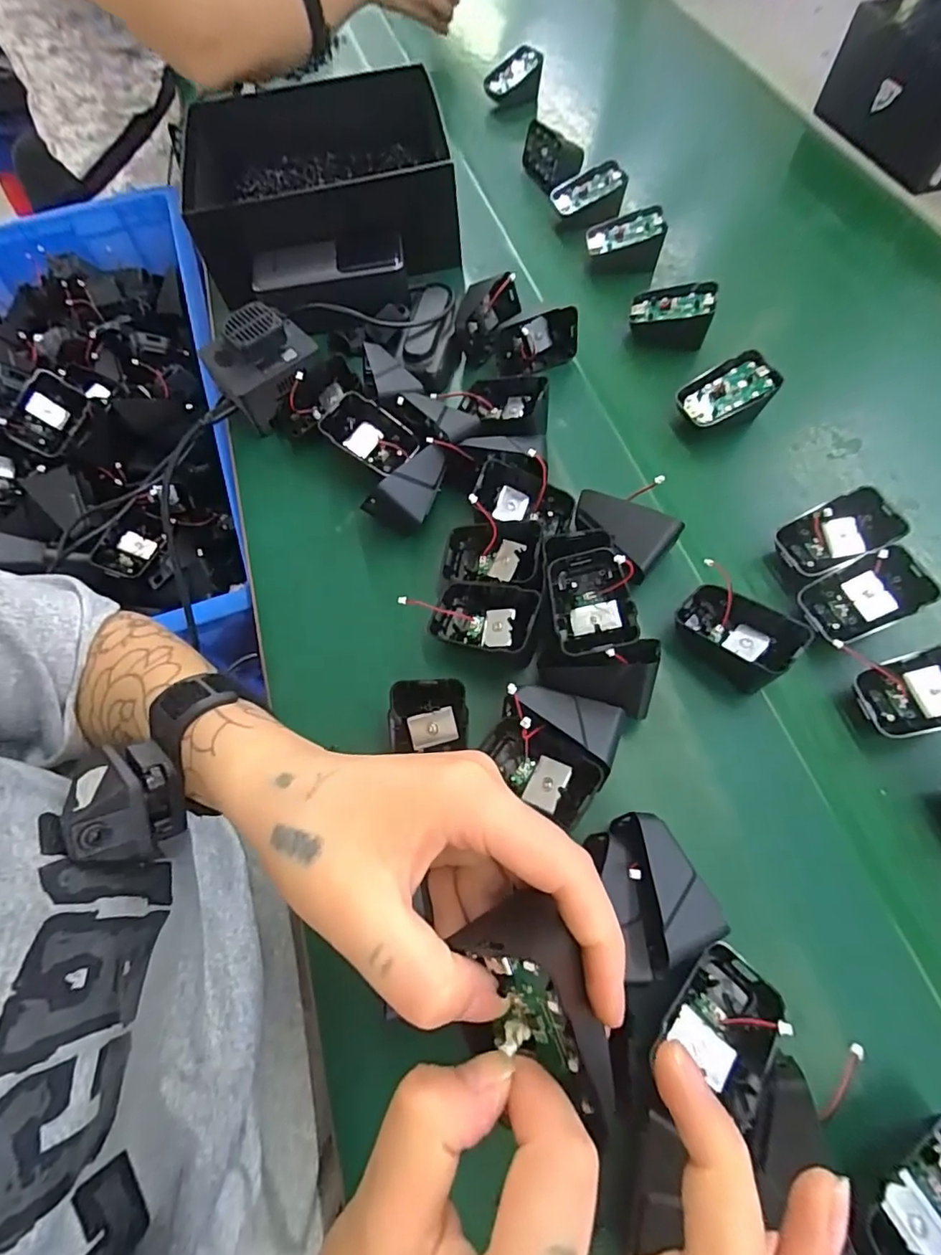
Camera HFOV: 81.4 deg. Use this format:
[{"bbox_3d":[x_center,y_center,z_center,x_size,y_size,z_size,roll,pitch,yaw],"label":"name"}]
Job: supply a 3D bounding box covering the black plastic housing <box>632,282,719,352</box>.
[{"bbox_3d":[0.172,-0.269,0.473,0.064,0.045,0.035,11,66,7],"label":"black plastic housing"}]

